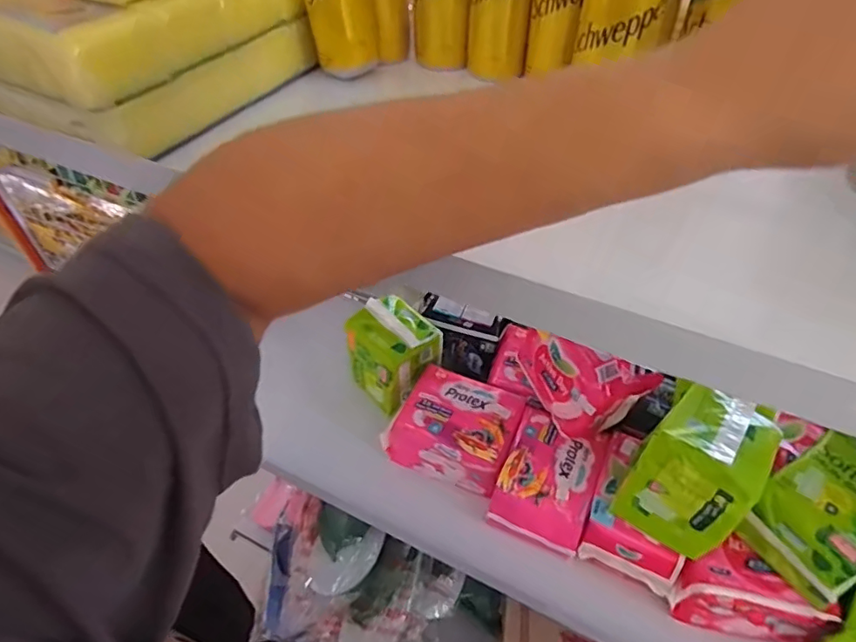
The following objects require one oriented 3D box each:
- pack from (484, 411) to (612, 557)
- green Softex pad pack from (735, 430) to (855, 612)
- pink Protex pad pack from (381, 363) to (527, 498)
[{"bbox_3d":[0.128,0.168,0.581,0.092,0.057,0.120,19,50,17],"label":"pack"},{"bbox_3d":[0.343,0.170,0.471,0.102,0.074,0.086,-25,52,-22],"label":"green Softex pad pack"},{"bbox_3d":[0.033,0.124,0.632,0.133,0.072,0.106,20,50,18],"label":"pink Protex pad pack"}]

